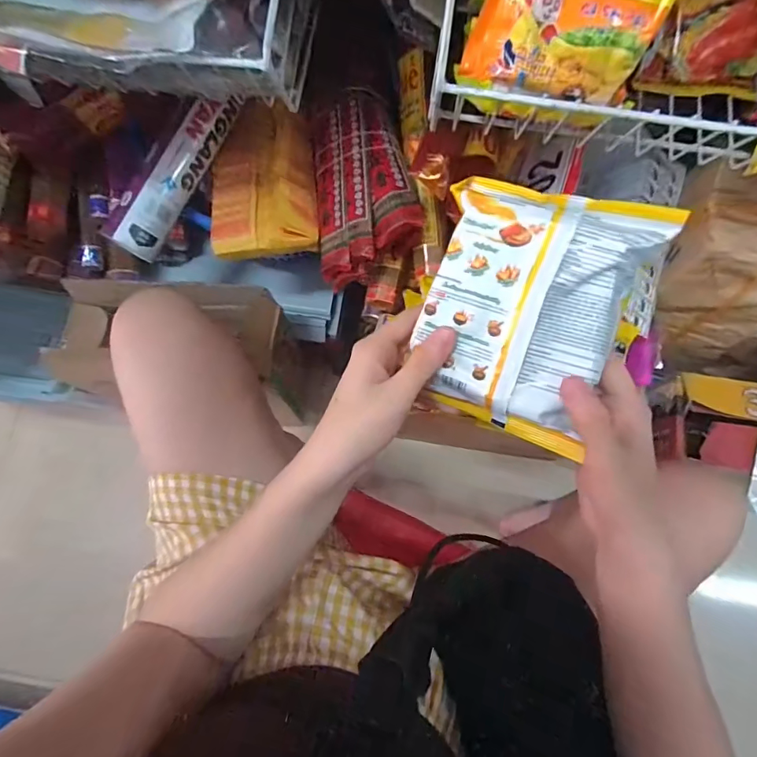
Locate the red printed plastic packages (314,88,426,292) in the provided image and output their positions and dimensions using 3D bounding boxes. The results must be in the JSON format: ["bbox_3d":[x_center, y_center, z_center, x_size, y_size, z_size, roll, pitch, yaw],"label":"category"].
[{"bbox_3d":[-0.027,-0.243,0.585,0.118,0.097,0.215,-11,76,-2],"label":"red printed plastic packages"}]

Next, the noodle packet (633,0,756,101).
[{"bbox_3d":[0.324,-0.341,0.426,0.117,0.027,0.134,2,121,1],"label":"noodle packet"}]

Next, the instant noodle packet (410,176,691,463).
[{"bbox_3d":[0.086,-0.038,0.277,0.115,0.022,0.144,18,102,15],"label":"instant noodle packet"}]

